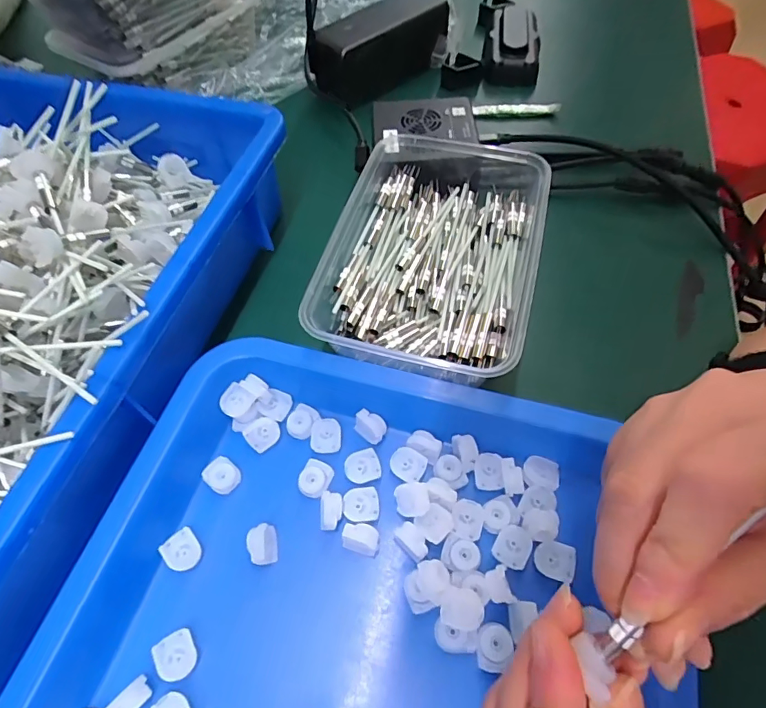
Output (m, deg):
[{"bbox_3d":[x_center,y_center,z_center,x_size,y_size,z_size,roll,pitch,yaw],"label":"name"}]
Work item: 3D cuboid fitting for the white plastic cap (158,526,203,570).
[{"bbox_3d":[-0.102,0.099,0.241,0.017,0.006,0.018,-39,66,-21],"label":"white plastic cap"}]

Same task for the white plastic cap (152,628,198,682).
[{"bbox_3d":[-0.094,0.137,0.216,0.016,0.004,0.019,-30,63,-17],"label":"white plastic cap"}]

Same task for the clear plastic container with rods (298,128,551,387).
[{"bbox_3d":[0.032,-0.063,0.300,0.120,0.048,0.192,14,60,9],"label":"clear plastic container with rods"}]

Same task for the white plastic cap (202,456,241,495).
[{"bbox_3d":[-0.088,0.067,0.262,0.019,0.006,0.016,35,65,19],"label":"white plastic cap"}]

